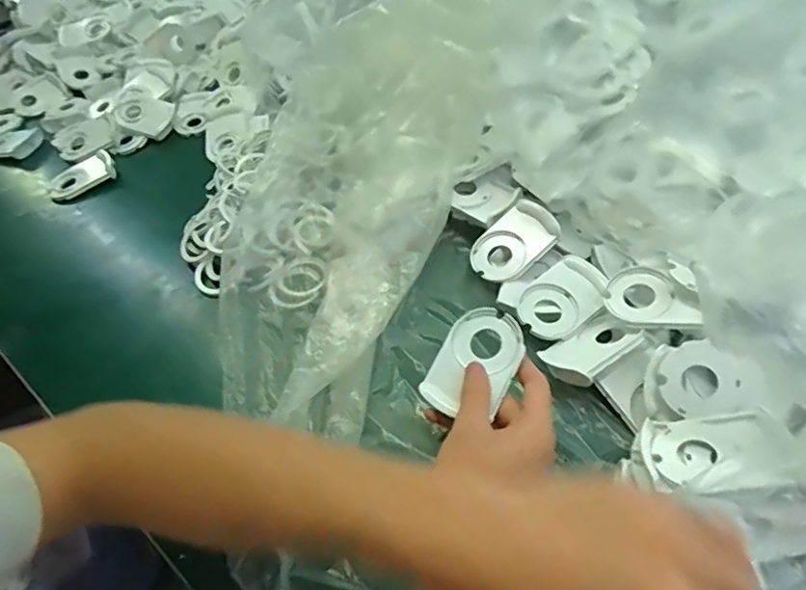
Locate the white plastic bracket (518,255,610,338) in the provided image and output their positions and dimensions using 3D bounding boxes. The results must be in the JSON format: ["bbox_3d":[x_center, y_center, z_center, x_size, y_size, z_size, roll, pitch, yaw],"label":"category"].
[{"bbox_3d":[0.138,0.001,0.464,0.083,0.014,0.056,-39,56,-24],"label":"white plastic bracket"}]

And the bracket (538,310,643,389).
[{"bbox_3d":[0.153,0.040,0.425,0.075,0.022,0.050,-27,52,-16],"label":"bracket"}]

